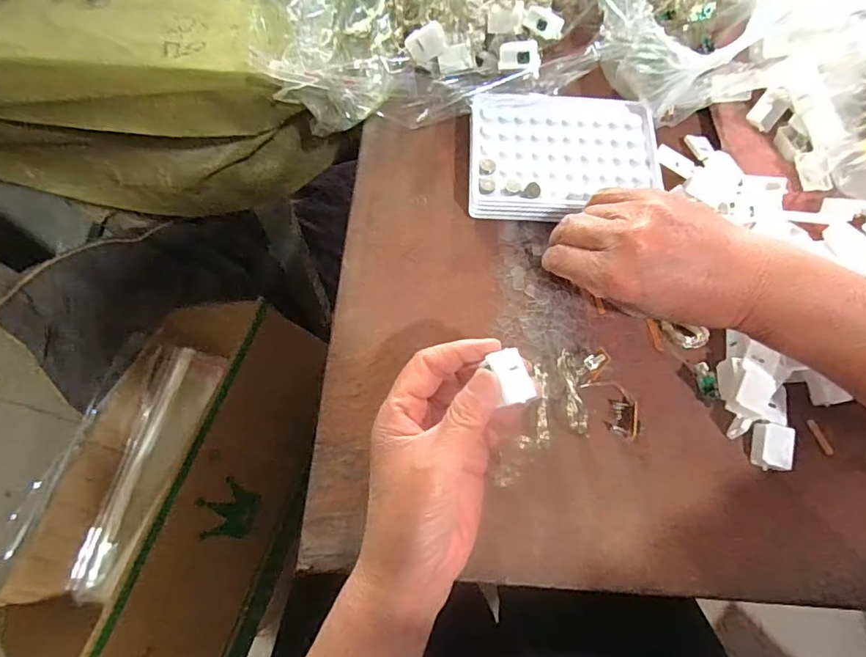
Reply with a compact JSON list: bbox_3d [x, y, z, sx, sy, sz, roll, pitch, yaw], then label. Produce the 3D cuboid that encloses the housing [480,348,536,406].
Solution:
[{"bbox_3d":[0.038,0.025,0.262,0.020,0.009,0.027,-16,73,-33],"label":"housing"}]

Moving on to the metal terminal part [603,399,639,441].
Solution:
[{"bbox_3d":[0.116,0.053,0.316,0.017,0.012,0.022,15,69,5],"label":"metal terminal part"}]

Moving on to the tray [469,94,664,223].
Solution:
[{"bbox_3d":[0.092,-0.126,0.368,0.130,0.020,0.100,2,74,0],"label":"tray"}]

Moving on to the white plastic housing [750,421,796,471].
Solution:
[{"bbox_3d":[0.203,0.070,0.312,0.019,0.012,0.027,7,69,1],"label":"white plastic housing"}]

